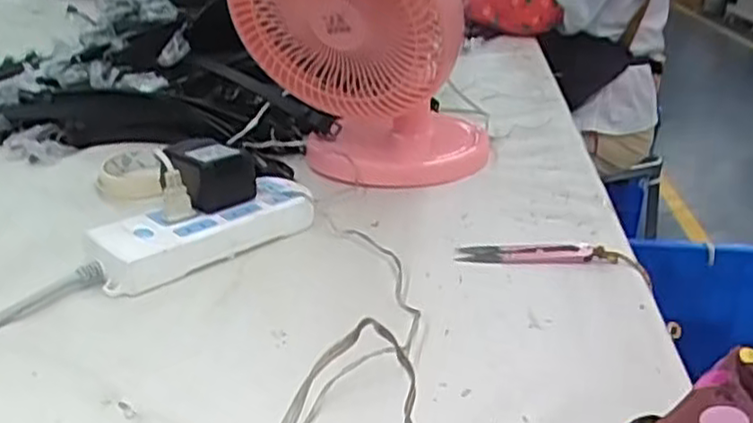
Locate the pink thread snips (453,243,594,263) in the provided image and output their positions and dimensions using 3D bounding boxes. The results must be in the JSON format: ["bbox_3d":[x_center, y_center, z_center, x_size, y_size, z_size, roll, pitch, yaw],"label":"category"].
[{"bbox_3d":[0.115,0.033,0.556,0.101,0.013,0.026,3,24,5],"label":"pink thread snips"}]

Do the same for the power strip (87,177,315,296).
[{"bbox_3d":[-0.135,0.014,0.578,0.178,0.031,0.063,-20,31,-39],"label":"power strip"}]

